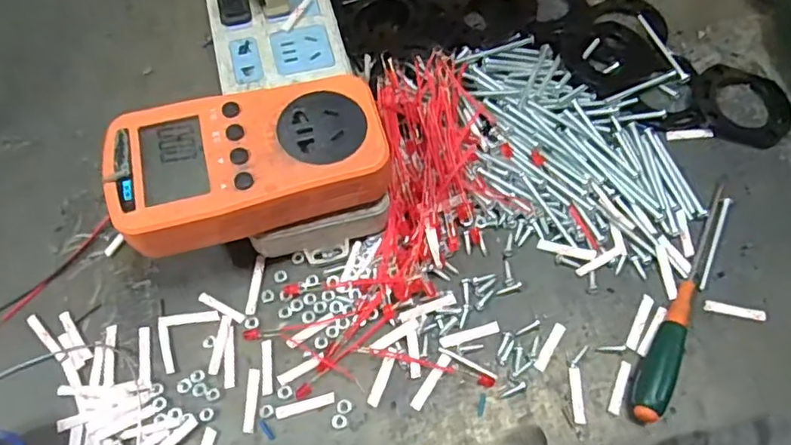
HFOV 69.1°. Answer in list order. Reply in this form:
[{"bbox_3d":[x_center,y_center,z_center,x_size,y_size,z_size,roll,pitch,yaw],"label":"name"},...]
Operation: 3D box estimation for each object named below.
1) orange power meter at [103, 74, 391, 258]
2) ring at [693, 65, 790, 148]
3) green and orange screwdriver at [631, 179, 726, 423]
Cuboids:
[{"bbox_3d":[-0.068,-0.028,0.277,0.125,0.031,0.072,-14,66,-4],"label":"orange power meter"},{"bbox_3d":[0.211,-0.072,0.349,0.055,0.012,0.052,-1,66,3],"label":"ring"},{"bbox_3d":[0.154,0.038,0.298,0.018,0.015,0.143,30,70,15],"label":"green and orange screwdriver"}]

